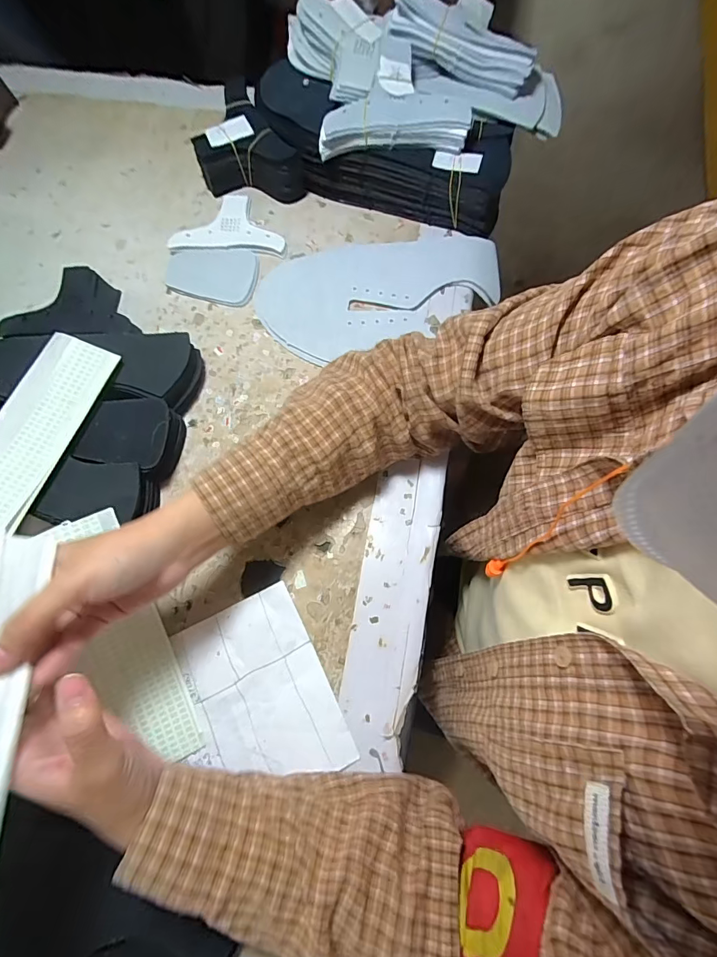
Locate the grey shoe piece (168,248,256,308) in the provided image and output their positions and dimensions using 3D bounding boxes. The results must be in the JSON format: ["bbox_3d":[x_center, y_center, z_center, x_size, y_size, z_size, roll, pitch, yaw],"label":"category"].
[{"bbox_3d":[-0.160,-0.220,0.464,0.096,0.007,0.065,3,72,2],"label":"grey shoe piece"}]

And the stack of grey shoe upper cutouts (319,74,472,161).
[{"bbox_3d":[0.034,-0.351,0.422,0.144,0.029,0.057,-4,73,1],"label":"stack of grey shoe upper cutouts"}]

